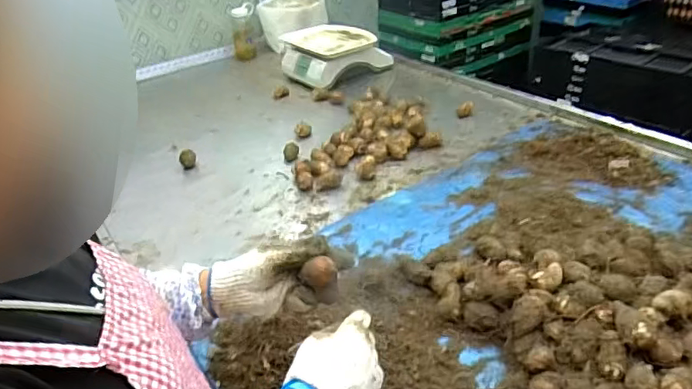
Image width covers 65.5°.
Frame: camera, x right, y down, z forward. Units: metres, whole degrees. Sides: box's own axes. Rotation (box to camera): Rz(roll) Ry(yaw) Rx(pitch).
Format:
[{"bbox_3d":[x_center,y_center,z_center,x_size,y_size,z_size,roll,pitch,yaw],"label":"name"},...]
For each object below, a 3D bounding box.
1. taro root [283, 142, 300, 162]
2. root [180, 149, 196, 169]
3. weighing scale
[{"bbox_3d":[-0.131,-0.102,1.297,0.038,0.041,0.036,-11,33,-5],"label":"taro root"},{"bbox_3d":[-0.390,-0.089,1.331,0.042,0.040,0.039,-19,34,-17],"label":"root"},{"bbox_3d":[-0.043,-0.452,1.750,0.274,0.126,0.275,-23,36,-26],"label":"weighing scale"}]

